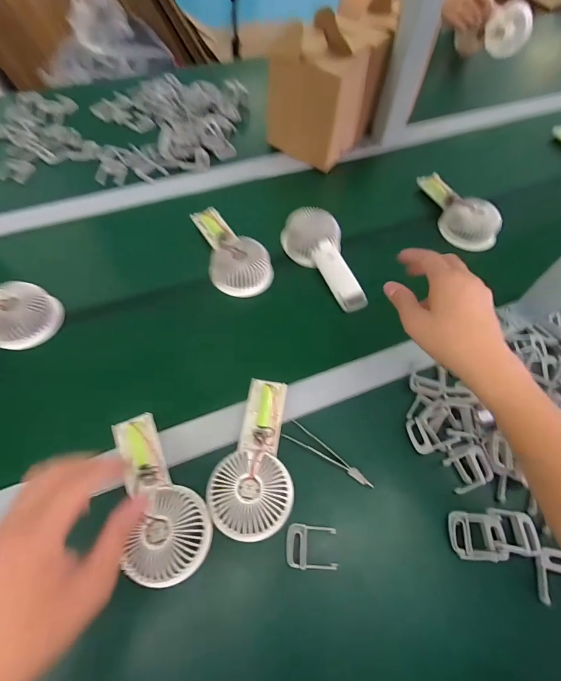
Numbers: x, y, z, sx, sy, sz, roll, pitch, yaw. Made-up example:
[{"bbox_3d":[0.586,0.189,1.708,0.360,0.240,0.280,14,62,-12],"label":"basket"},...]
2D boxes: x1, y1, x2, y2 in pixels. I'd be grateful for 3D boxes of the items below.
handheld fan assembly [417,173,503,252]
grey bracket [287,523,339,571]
[{"bbox_3d":[0.299,-0.224,0.604,0.075,0.049,0.173,-10,61,-9],"label":"handheld fan assembly"},{"bbox_3d":[0.031,0.204,0.358,0.049,0.011,0.039,1,60,-2],"label":"grey bracket"}]

